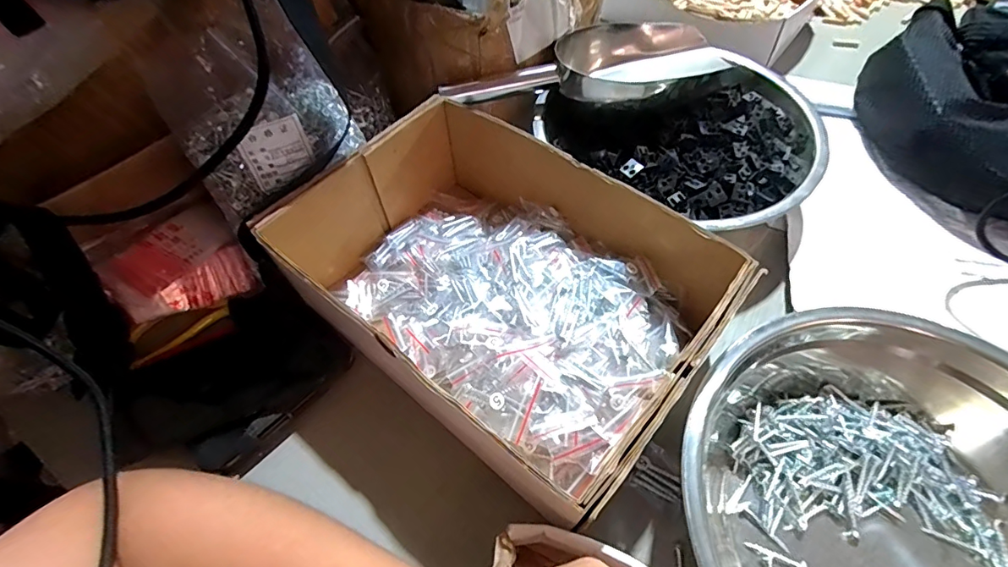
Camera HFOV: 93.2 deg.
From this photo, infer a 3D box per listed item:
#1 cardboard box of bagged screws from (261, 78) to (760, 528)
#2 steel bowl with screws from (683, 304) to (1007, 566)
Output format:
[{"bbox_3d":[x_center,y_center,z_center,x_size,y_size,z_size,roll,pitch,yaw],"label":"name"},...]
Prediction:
[{"bbox_3d":[-0.003,-0.001,0.358,0.284,0.093,0.211,37,65,22],"label":"cardboard box of bagged screws"},{"bbox_3d":[0.257,0.124,0.298,0.256,0.084,0.246,-1,57,1],"label":"steel bowl with screws"}]

